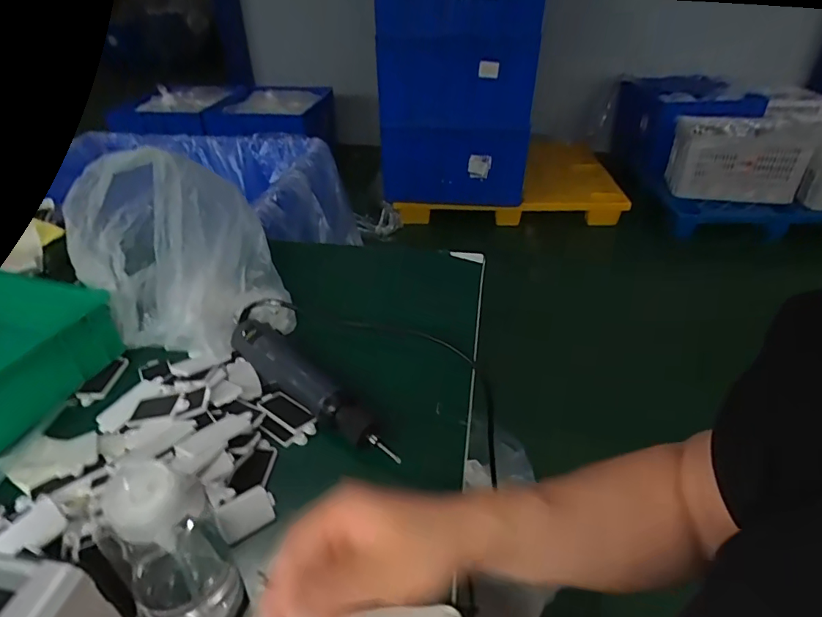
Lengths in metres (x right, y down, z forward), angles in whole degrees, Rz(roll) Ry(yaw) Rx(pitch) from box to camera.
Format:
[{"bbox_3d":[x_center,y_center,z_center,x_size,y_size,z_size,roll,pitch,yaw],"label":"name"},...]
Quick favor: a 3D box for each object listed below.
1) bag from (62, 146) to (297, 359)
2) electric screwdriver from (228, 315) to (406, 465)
[{"bbox_3d":[-0.269,-0.070,0.571,0.199,0.197,0.175,-24,41,-31],"label":"bag"},{"bbox_3d":[-0.108,0.079,0.505,0.245,0.034,0.040,29,43,36],"label":"electric screwdriver"}]

